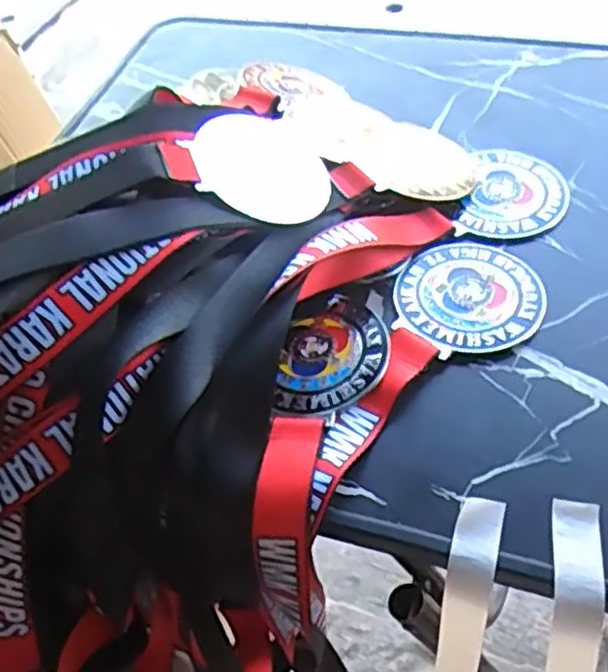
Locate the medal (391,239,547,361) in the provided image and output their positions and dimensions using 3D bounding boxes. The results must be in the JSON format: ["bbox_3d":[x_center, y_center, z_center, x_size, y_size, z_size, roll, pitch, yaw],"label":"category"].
[{"bbox_3d":[0.084,-0.022,0.373,0.074,0.004,0.075,-7,51,0],"label":"medal"}]

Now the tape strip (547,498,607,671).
[{"bbox_3d":[0.107,0.127,0.289,0.018,0.023,0.115,6,91,11],"label":"tape strip"}]

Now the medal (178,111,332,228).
[{"bbox_3d":[-0.025,-0.091,0.385,0.076,0.006,0.078,-10,63,-32],"label":"medal"}]

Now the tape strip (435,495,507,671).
[{"bbox_3d":[0.064,0.128,0.301,0.022,0.118,0.016,13,10,16],"label":"tape strip"}]

